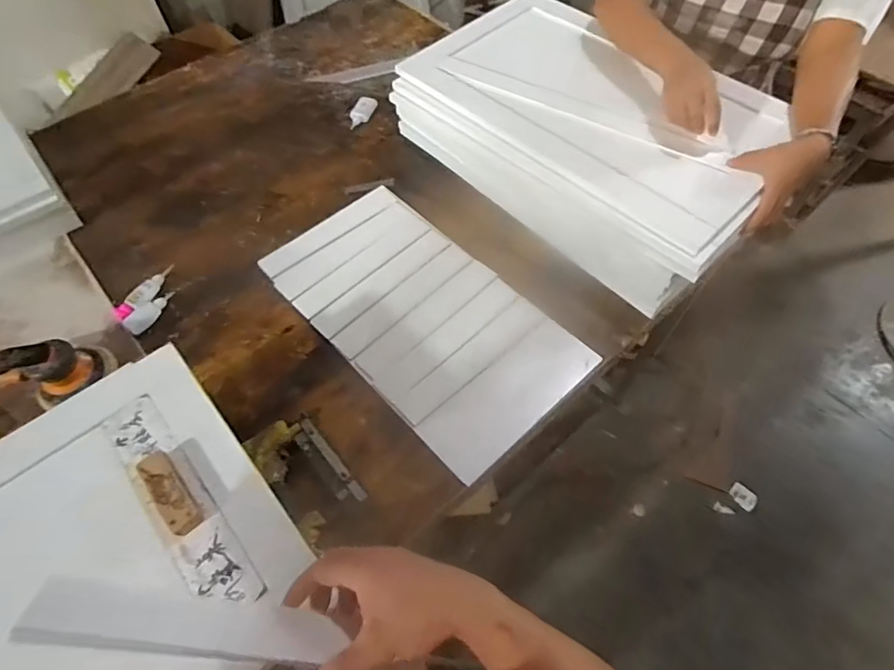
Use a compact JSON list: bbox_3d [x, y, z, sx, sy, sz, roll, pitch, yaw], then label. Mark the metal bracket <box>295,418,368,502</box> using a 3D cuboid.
[{"bbox_3d":[-0.165,0.178,0.712,0.032,0.018,0.138,-39,65,-21],"label":"metal bracket"}]

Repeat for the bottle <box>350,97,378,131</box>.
[{"bbox_3d":[-0.198,-0.516,1.184,0.049,0.021,0.102,12,59,8],"label":"bottle"}]

